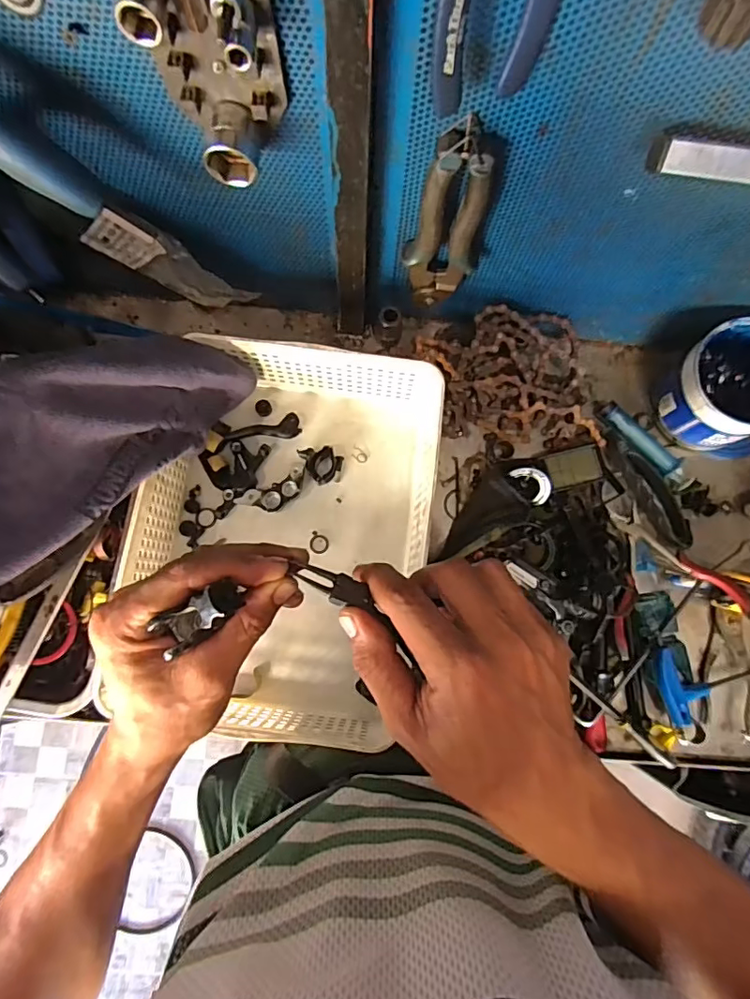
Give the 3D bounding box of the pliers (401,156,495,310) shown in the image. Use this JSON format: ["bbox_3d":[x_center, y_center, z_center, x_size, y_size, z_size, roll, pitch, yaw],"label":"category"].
[{"bbox_3d":[0.054,-0.206,0.419,0.053,0.168,0.016,4,80,-1],"label":"pliers"}]

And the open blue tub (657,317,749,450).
[{"bbox_3d":[0.345,-0.110,0.520,0.105,0.098,0.099,0,80,-2],"label":"open blue tub"}]

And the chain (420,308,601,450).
[{"bbox_3d":[0.142,-0.125,0.534,0.186,0.053,0.118,3,80,-1],"label":"chain"}]

